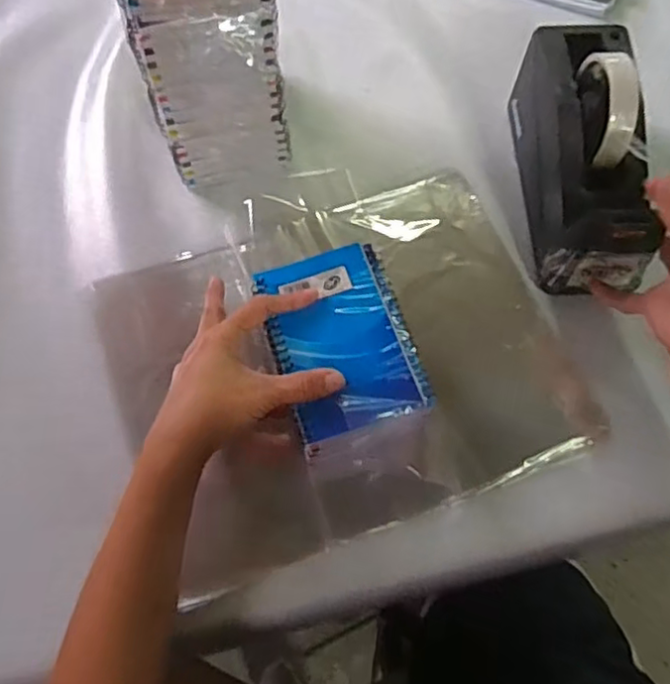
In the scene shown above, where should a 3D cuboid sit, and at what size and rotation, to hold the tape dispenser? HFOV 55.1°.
[{"bbox_3d":[0.195,-0.147,0.503,0.074,0.107,0.203,-4,77,-2],"label":"tape dispenser"}]

